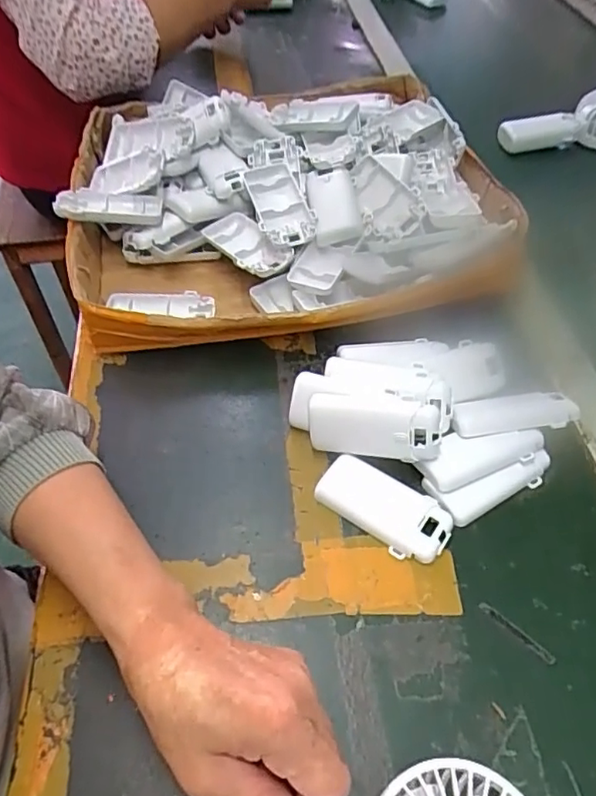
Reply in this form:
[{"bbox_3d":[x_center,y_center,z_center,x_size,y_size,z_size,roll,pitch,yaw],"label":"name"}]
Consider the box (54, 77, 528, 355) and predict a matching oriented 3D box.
[{"bbox_3d":[-0.019,-0.213,0.587,0.407,0.102,0.372,-10,52,-8],"label":"box"}]

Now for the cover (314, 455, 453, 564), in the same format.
[{"bbox_3d":[0.061,0.077,0.405,0.094,0.014,0.046,32,58,23],"label":"cover"}]

